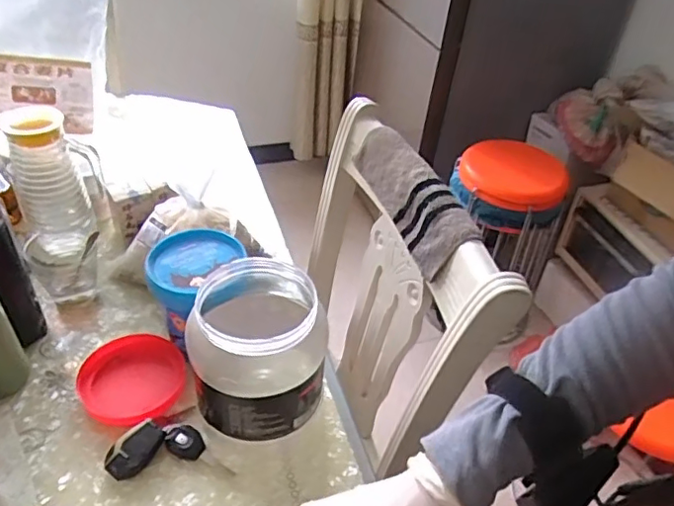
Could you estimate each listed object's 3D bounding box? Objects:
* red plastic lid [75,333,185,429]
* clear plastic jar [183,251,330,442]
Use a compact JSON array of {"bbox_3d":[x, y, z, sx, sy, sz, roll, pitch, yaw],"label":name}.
[{"bbox_3d":[-0.234,0.147,0.663,0.113,0.027,0.114,3,40,-3],"label":"red plastic lid"},{"bbox_3d":[-0.079,0.098,0.593,0.130,0.141,0.136,3,40,-3],"label":"clear plastic jar"}]

